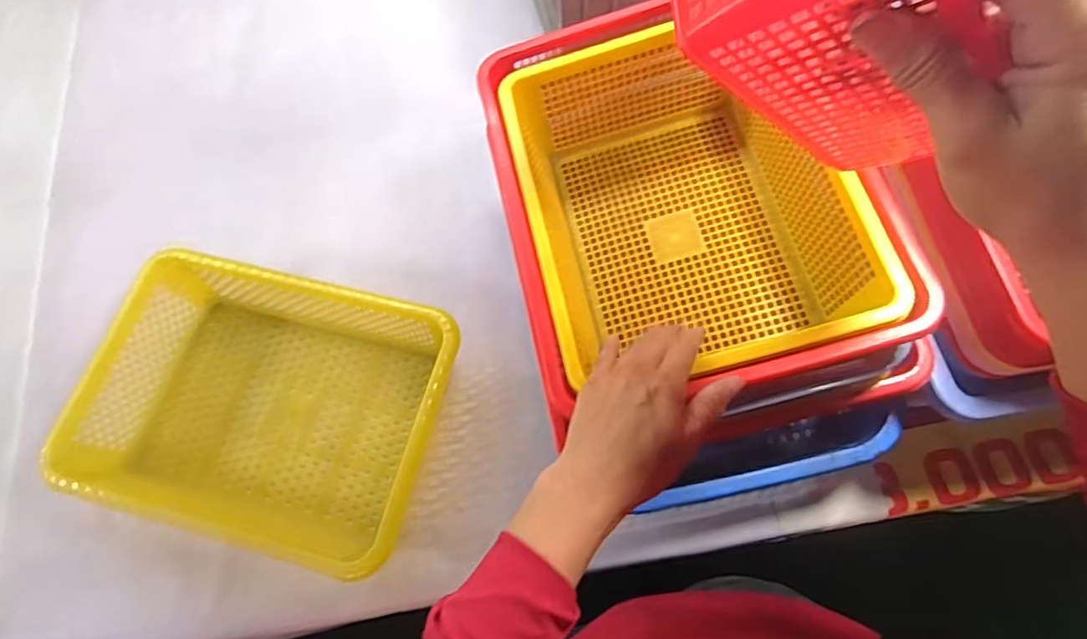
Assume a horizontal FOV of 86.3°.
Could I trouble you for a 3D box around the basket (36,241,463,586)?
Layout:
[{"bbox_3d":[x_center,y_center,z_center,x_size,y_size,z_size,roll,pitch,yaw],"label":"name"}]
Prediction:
[{"bbox_3d":[-0.279,0.092,0.605,0.347,0.096,0.260,14,70,8],"label":"basket"}]

